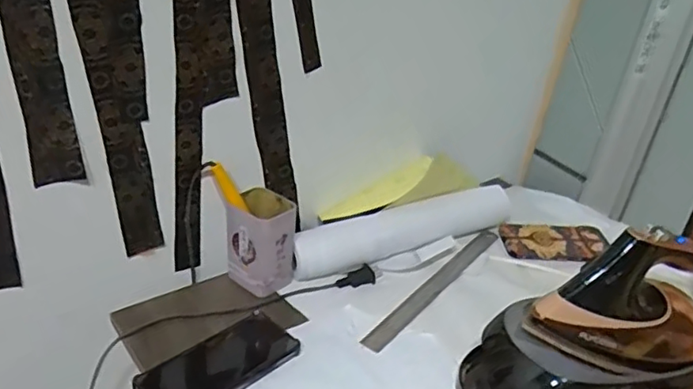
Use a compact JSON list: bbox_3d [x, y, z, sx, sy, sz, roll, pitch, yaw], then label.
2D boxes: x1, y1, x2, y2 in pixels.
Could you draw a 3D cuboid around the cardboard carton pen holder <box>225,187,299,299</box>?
[{"bbox_3d":[-0.109,0.060,0.762,0.086,0.119,0.062,18,21,22],"label":"cardboard carton pen holder"}]

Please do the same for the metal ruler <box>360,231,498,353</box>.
[{"bbox_3d":[0.125,0.120,0.818,0.028,0.010,0.324,30,38,27],"label":"metal ruler"}]

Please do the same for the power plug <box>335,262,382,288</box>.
[{"bbox_3d":[0.021,0.109,0.799,0.066,0.015,0.030,-15,35,-31],"label":"power plug"}]

